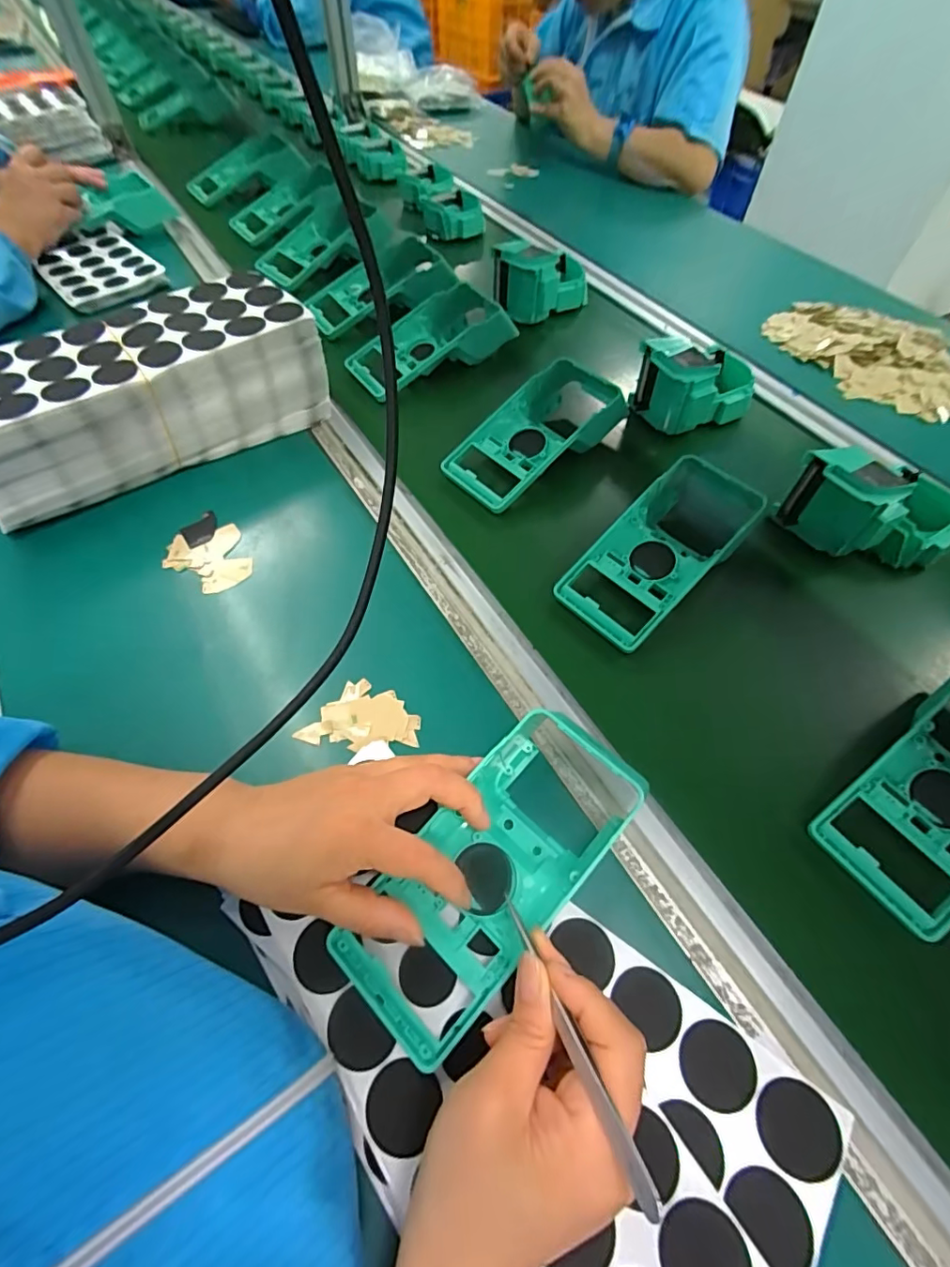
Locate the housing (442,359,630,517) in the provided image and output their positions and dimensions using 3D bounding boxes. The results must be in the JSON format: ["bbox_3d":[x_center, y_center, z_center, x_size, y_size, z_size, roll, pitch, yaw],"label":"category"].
[{"bbox_3d":[0.060,-0.191,0.507,0.176,0.058,0.092,-36,65,-23],"label":"housing"}]

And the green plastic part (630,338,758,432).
[{"bbox_3d":[0.228,-0.258,0.538,0.102,0.087,0.080,-27,63,-20],"label":"green plastic part"}]

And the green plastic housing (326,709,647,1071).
[{"bbox_3d":[0.019,0.125,0.303,0.087,0.032,0.197,36,54,18],"label":"green plastic housing"}]

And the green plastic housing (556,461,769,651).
[{"bbox_3d":[0.162,-0.077,0.437,0.205,0.052,0.085,-38,66,-24],"label":"green plastic housing"}]

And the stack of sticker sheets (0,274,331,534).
[{"bbox_3d":[-0.297,-0.217,0.483,0.301,0.100,0.123,-31,63,-21],"label":"stack of sticker sheets"}]

